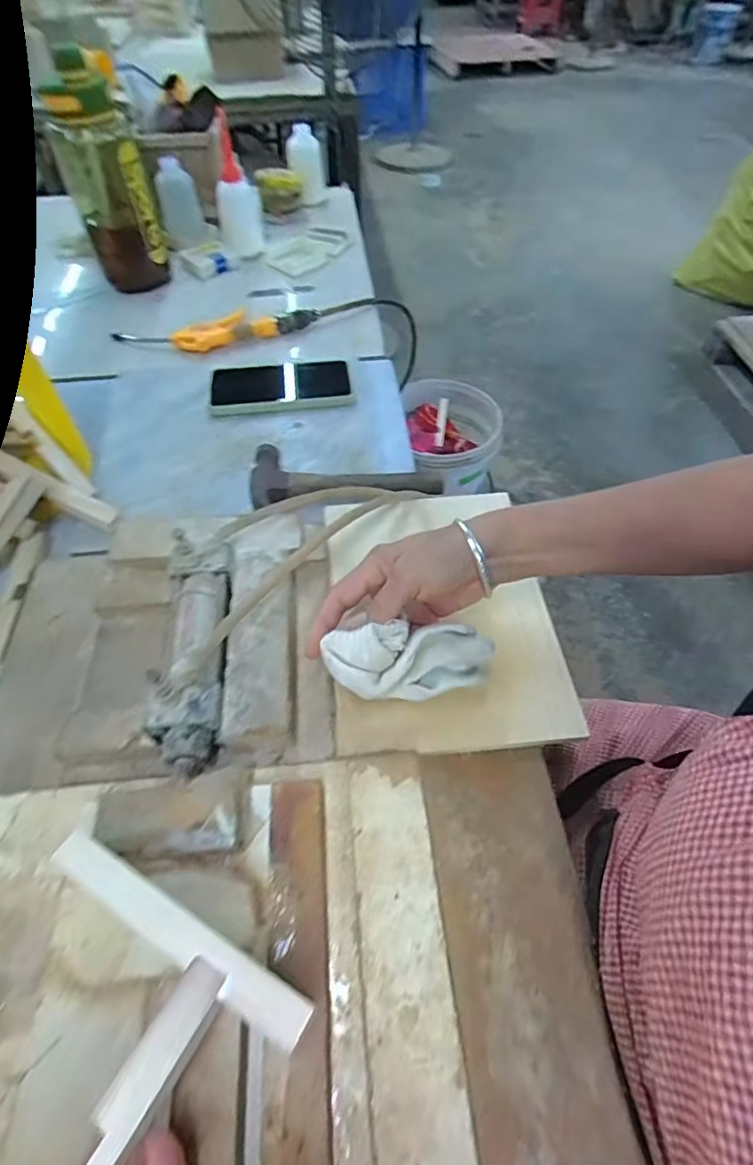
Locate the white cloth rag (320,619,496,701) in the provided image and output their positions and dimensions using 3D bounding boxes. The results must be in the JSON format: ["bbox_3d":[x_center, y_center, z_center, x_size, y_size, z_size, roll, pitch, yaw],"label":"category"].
[{"bbox_3d":[0.021,0.052,0.356,0.105,0.035,0.042,-1,53,-3],"label":"white cloth rag"}]

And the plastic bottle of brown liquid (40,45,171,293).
[{"bbox_3d":[-0.369,-0.551,0.737,0.102,0.241,0.080,-24,57,-17],"label":"plastic bottle of brown liquid"}]

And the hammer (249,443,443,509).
[{"bbox_3d":[-0.033,-0.112,0.542,0.187,0.021,0.076,-8,54,-6],"label":"hammer"}]

